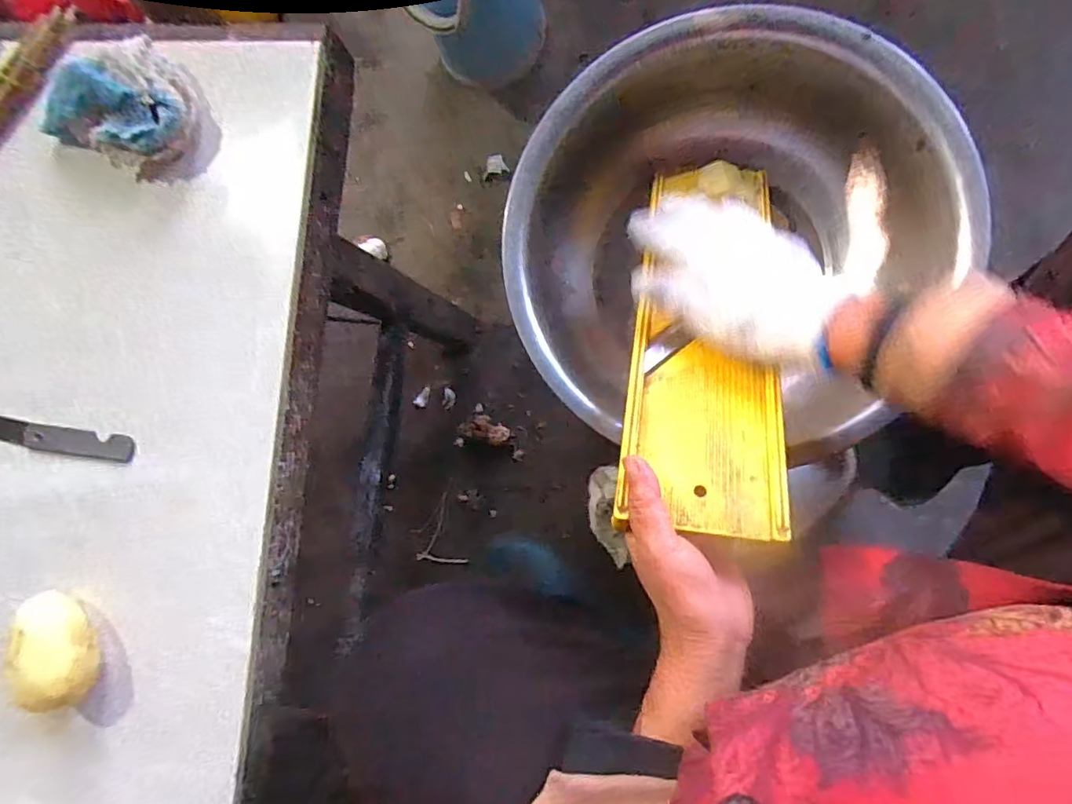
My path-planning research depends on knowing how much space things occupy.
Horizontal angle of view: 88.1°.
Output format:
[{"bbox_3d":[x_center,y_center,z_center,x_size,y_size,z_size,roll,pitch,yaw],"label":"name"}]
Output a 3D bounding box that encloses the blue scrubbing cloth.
[{"bbox_3d":[-0.285,-0.205,0.390,0.107,0.044,0.090,33,93,8],"label":"blue scrubbing cloth"}]

